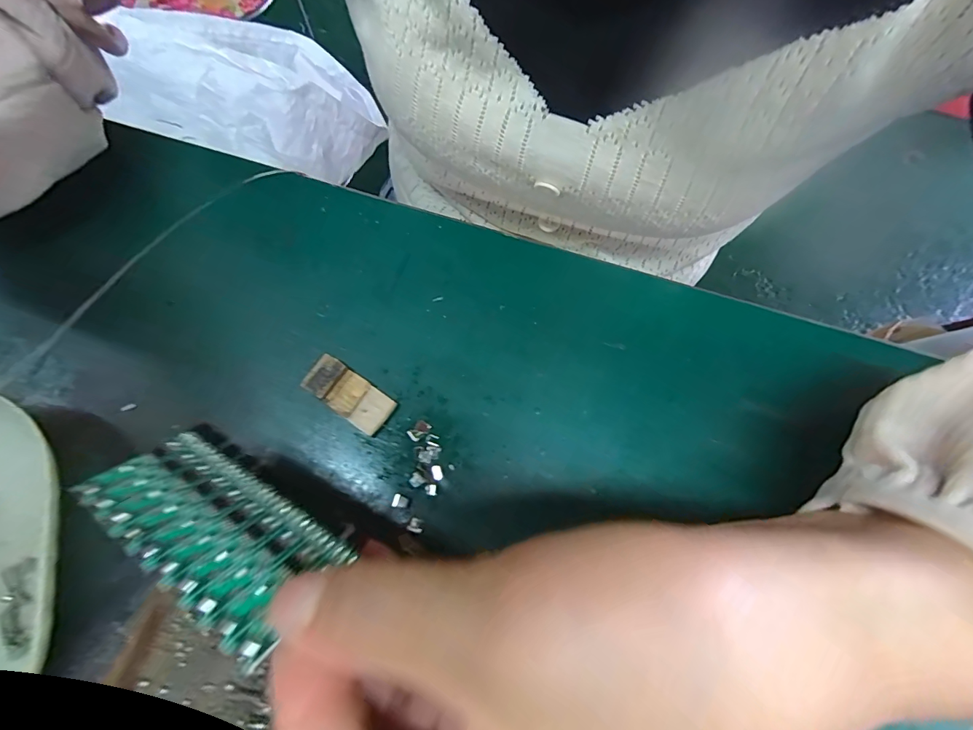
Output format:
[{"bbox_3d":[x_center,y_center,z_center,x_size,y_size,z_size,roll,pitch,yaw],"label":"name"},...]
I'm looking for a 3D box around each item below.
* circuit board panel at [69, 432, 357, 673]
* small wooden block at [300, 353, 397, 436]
[{"bbox_3d":[-0.076,0.043,0.118,0.077,0.004,0.033,24,34,23],"label":"circuit board panel"},{"bbox_3d":[-0.060,0.012,0.183,0.039,0.007,0.017,34,73,9],"label":"small wooden block"}]

